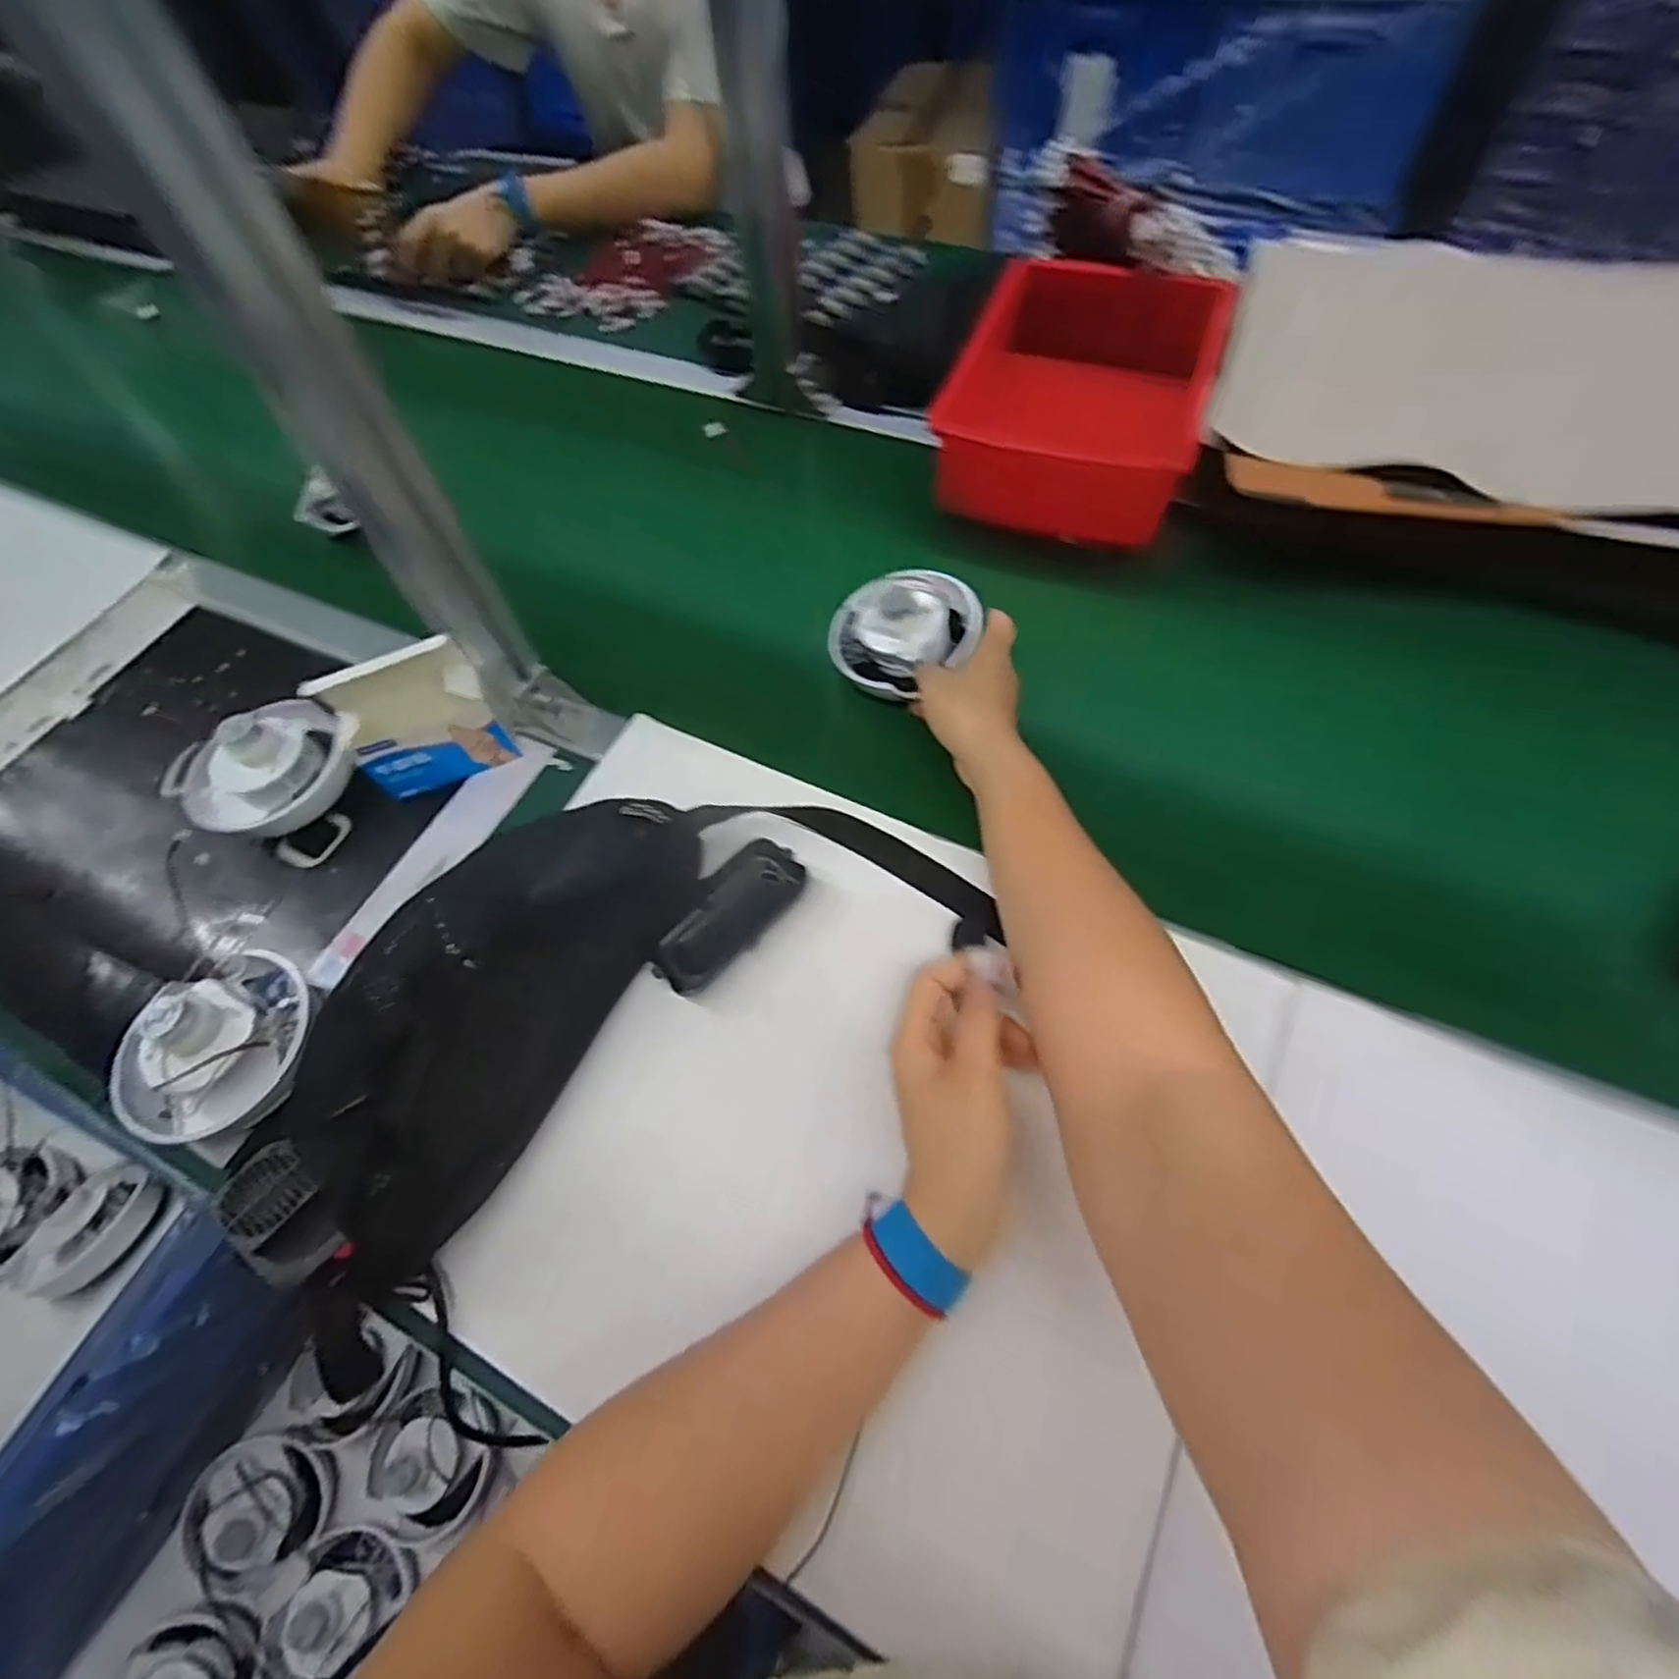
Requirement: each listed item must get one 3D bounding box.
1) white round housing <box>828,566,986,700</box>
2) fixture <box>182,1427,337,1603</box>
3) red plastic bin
[{"bbox_3d":[0.048,-0.163,0.560,0.107,0.054,0.092,-33,63,-15],"label":"white round housing"},{"bbox_3d":[-0.495,0.567,0.643,0.098,0.059,0.099,-1,60,2],"label":"fixture"},{"bbox_3d":[0.215,-0.393,0.656,0.207,0.077,0.259,17,62,12],"label":"red plastic bin"}]

